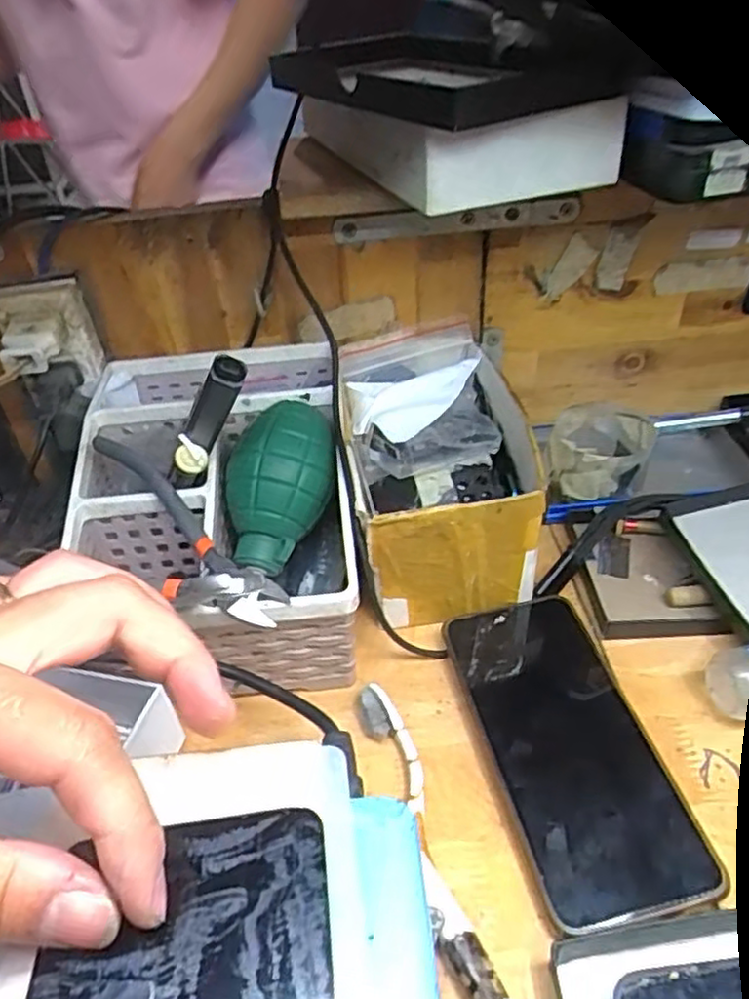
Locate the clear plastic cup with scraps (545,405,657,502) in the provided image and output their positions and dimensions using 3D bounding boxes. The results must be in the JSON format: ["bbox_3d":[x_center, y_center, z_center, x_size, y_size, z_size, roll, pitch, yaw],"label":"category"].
[{"bbox_3d":[0.154,-0.033,0.482,0.064,0.038,0.064,-3,39,2],"label":"clear plastic cup with scraps"}]

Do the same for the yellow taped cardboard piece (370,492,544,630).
[{"bbox_3d":[0.044,0.037,0.380,0.087,0.089,0.010,-6,39,-1],"label":"yellow taped cardboard piece"}]

